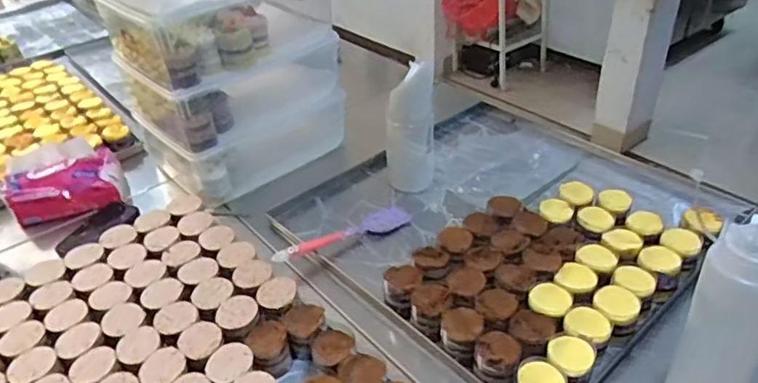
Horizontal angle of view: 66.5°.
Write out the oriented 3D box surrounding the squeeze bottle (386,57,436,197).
[{"bbox_3d":[0.057,-0.113,1.072,0.087,0.247,0.069,-2,35,2],"label":"squeeze bottle"}]

